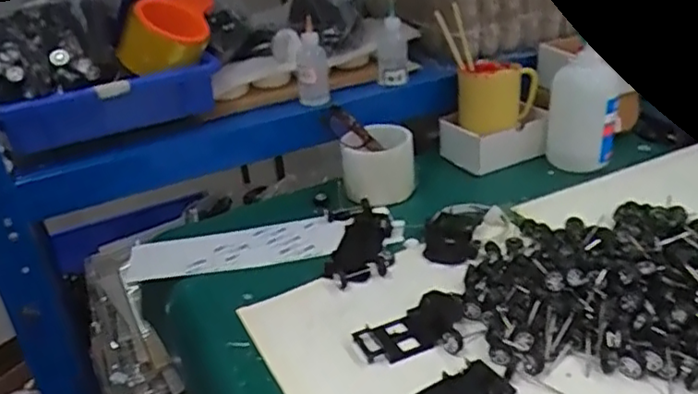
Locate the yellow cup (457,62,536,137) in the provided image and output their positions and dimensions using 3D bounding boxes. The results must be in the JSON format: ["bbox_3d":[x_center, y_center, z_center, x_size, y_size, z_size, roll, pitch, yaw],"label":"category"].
[{"bbox_3d":[0.198,-0.138,0.841,0.075,0.079,0.100,19,36,37],"label":"yellow cup"}]

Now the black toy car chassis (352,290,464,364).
[{"bbox_3d":[0.057,0.111,0.541,0.101,0.013,0.048,-18,31,-23],"label":"black toy car chassis"}]

